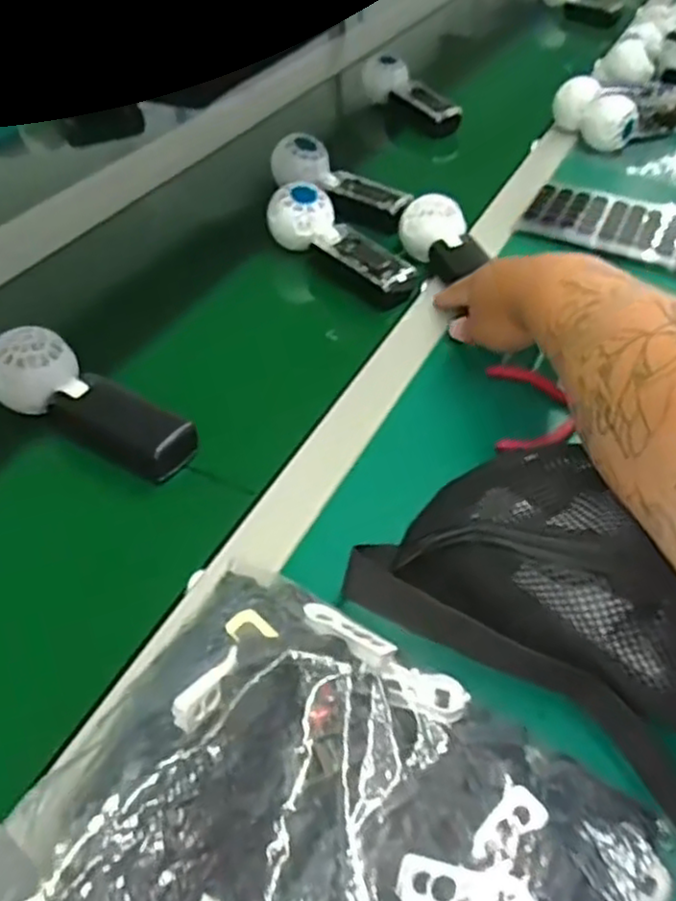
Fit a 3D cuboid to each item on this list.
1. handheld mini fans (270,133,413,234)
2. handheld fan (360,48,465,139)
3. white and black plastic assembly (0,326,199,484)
[{"bbox_3d":[0.003,-0.281,0.789,0.173,0.075,0.066,31,51,26],"label":"handheld mini fans"},{"bbox_3d":[0.103,-0.485,0.987,0.058,0.050,0.166,-32,68,-31],"label":"handheld fan"},{"bbox_3d":[-0.178,-0.035,0.519,0.161,0.058,0.056,22,47,19],"label":"white and black plastic assembly"}]

